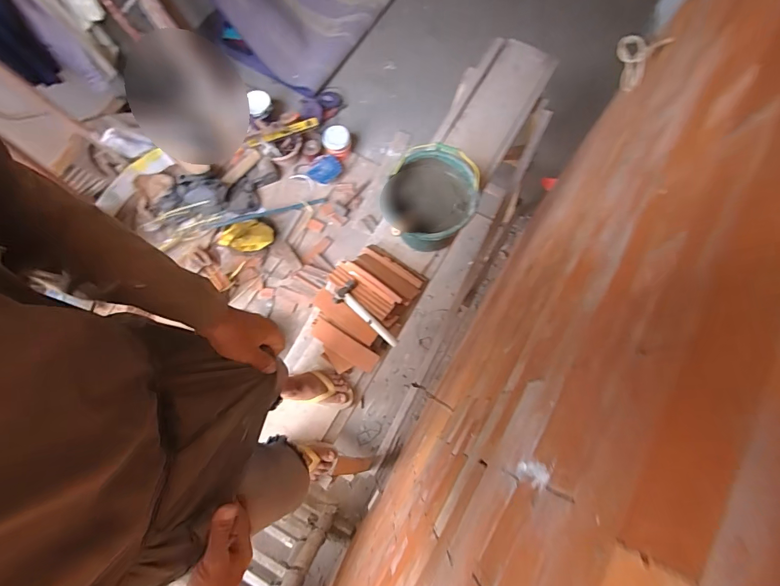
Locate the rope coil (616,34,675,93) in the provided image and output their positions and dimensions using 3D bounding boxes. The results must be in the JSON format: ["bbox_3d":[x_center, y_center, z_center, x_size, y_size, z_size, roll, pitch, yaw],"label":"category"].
[{"bbox_3d":[0.723,-0.667,1.178,0.042,0.141,0.153,-19,41,-14],"label":"rope coil"}]

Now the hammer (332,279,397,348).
[{"bbox_3d":[-0.072,0.077,1.291,0.094,0.047,0.259,-40,77,-11],"label":"hammer"}]

